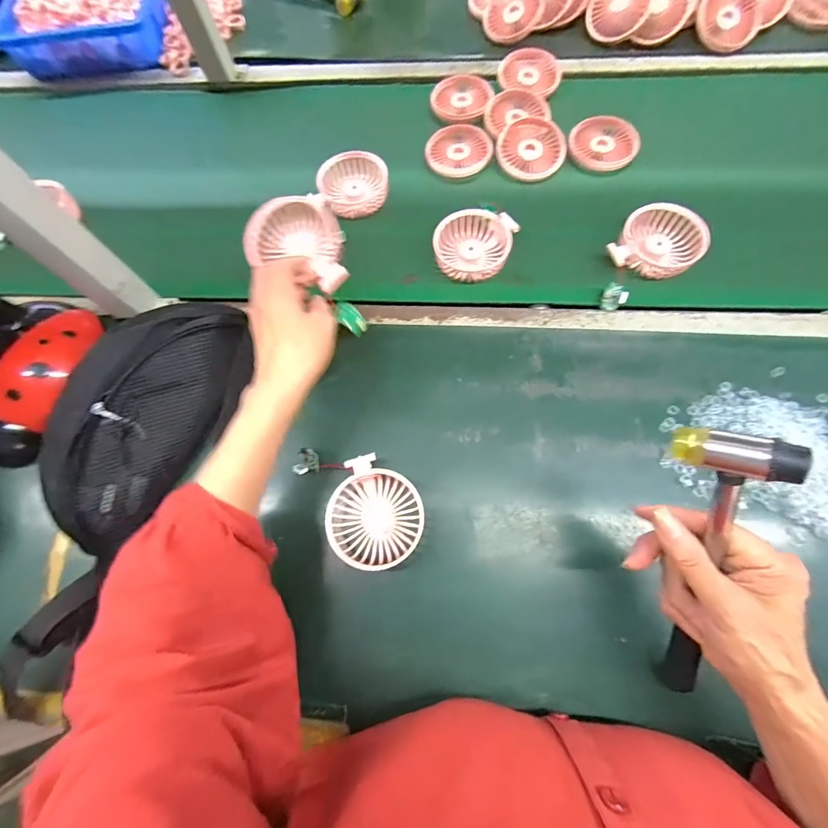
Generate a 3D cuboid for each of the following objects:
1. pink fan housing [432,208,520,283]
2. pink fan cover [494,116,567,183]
[{"bbox_3d":[0.071,-0.205,0.482,0.101,0.034,0.087,5,73,4],"label":"pink fan housing"},{"bbox_3d":[0.161,-0.361,0.532,0.088,0.017,0.094,33,76,11],"label":"pink fan cover"}]

